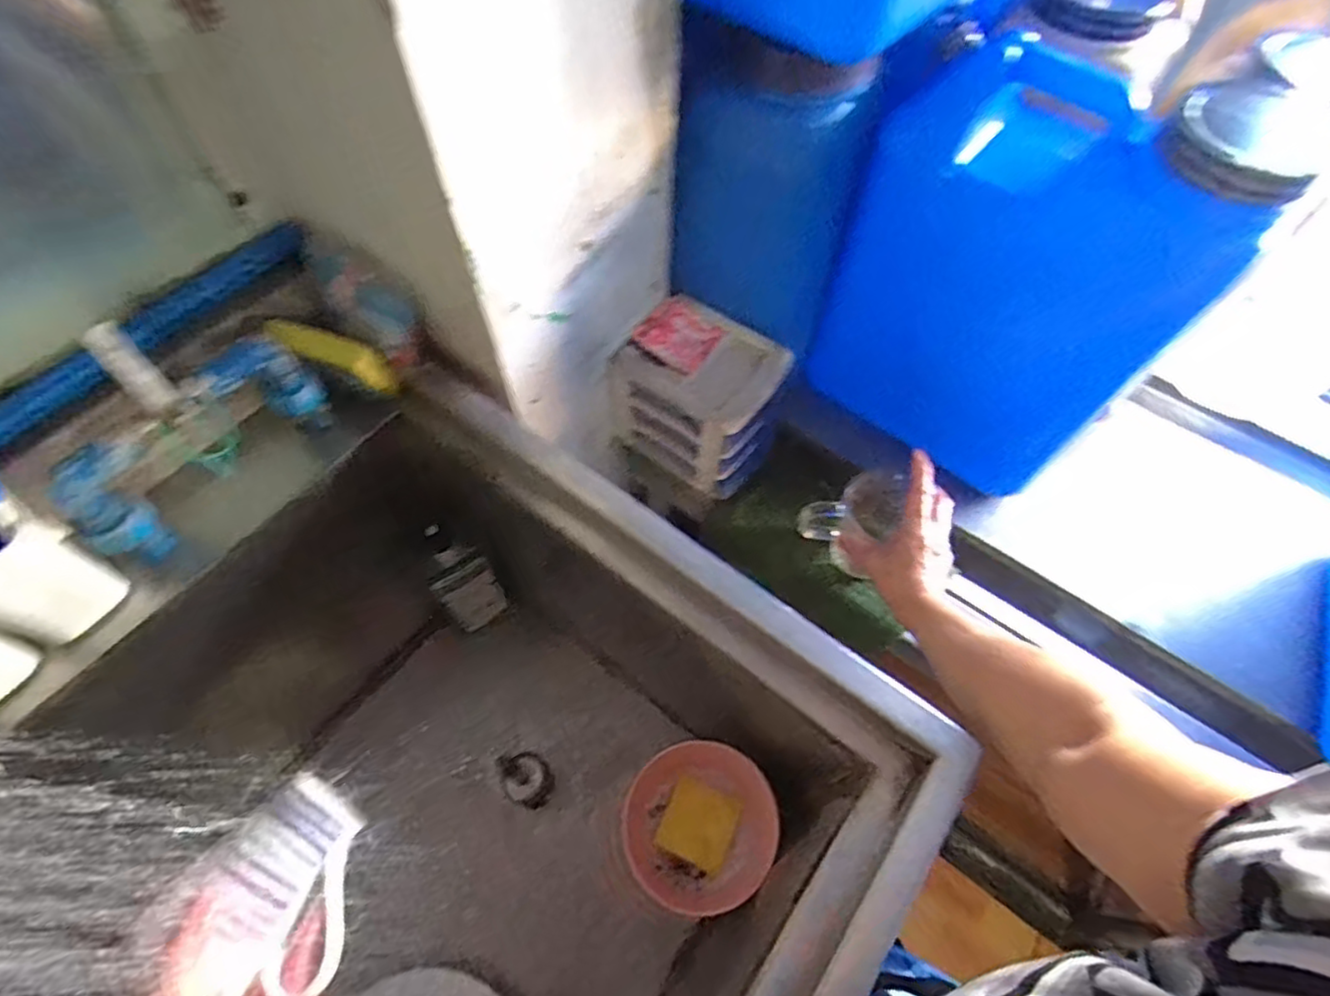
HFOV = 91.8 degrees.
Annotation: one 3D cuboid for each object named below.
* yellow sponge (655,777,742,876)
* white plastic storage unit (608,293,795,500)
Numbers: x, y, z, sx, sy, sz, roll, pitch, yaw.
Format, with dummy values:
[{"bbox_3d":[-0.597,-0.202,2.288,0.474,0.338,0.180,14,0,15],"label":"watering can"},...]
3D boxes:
[{"bbox_3d":[0.037,0.356,0.701,0.076,0.008,0.075,22,63,10],"label":"yellow sponge"},{"bbox_3d":[0.049,-0.127,0.789,0.178,0.153,0.147,35,66,16],"label":"white plastic storage unit"}]

